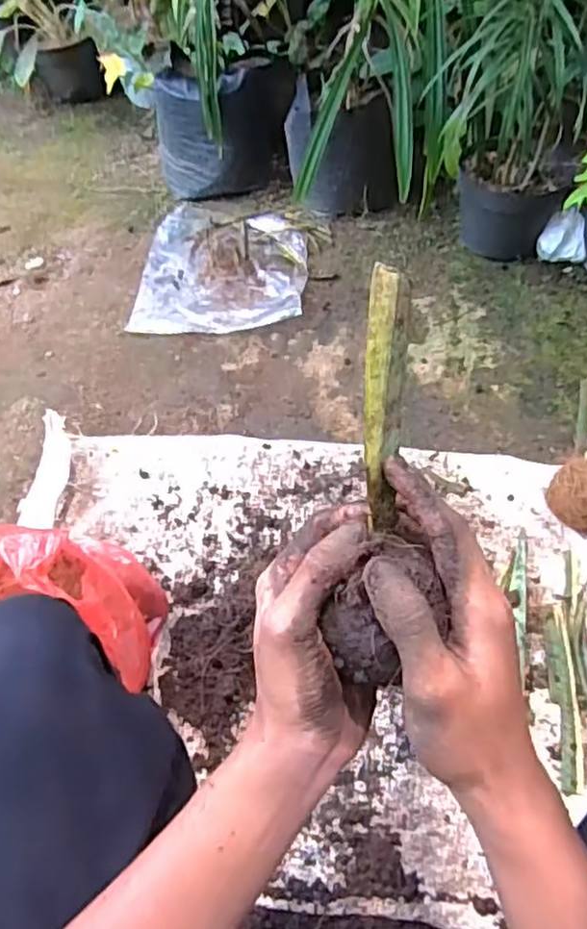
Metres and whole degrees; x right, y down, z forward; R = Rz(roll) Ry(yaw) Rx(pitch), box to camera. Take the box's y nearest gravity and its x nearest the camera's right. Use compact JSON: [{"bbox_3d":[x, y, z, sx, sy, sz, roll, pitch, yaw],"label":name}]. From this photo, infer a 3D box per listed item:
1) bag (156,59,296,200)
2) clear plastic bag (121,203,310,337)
[{"bbox_3d":[-0.160,-0.796,1.542,0.246,0.234,0.334,11,54,10],"label":"bag"},{"bbox_3d":[-0.140,-0.400,1.384,0.325,0.022,0.372,3,48,4],"label":"clear plastic bag"}]

